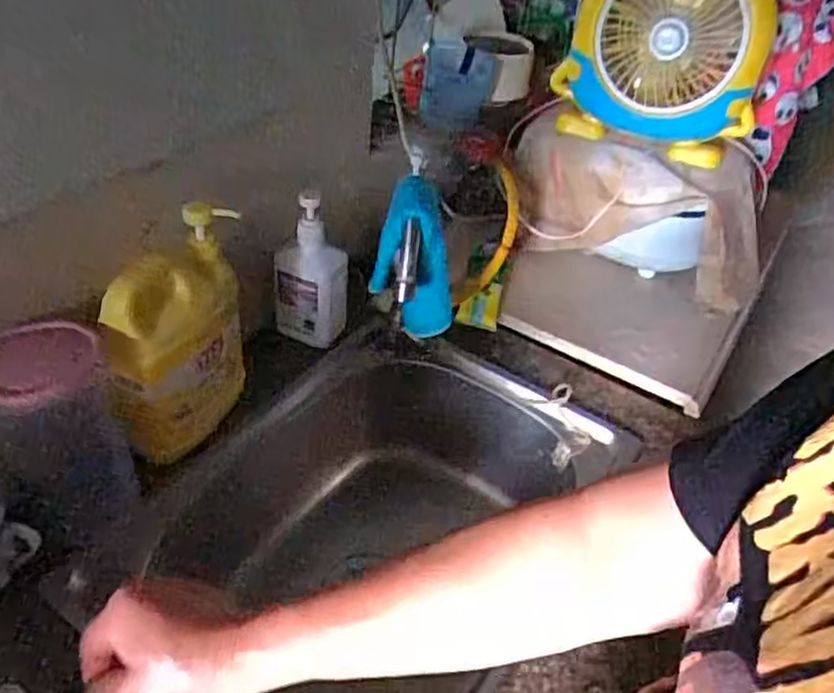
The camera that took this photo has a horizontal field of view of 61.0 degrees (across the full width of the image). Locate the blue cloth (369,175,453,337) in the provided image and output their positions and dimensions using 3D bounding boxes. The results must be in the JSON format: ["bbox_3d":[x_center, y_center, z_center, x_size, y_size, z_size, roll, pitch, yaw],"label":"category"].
[{"bbox_3d":[0.001,-0.087,0.734,0.076,0.162,0.076,-21,47,-29],"label":"blue cloth"}]

